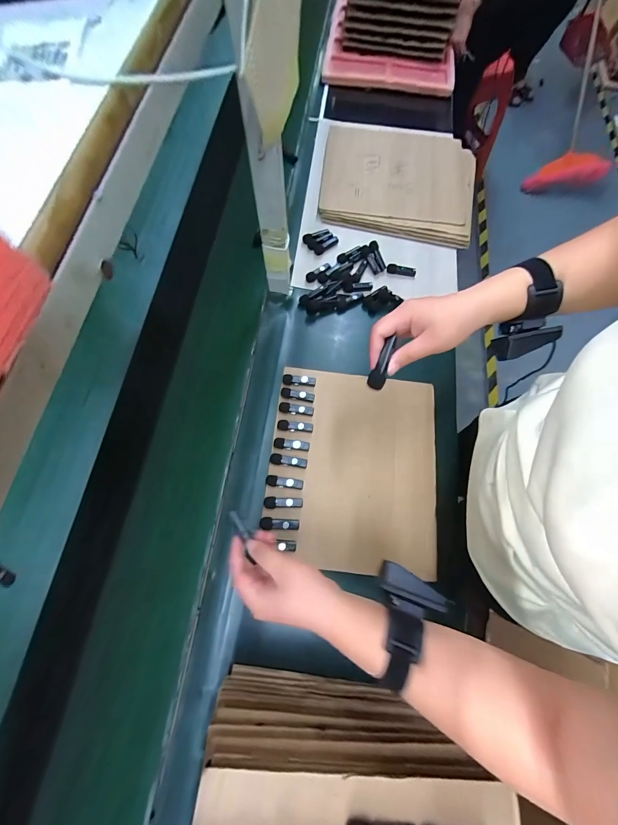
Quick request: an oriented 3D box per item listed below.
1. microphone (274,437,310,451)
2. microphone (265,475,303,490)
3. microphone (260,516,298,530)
[{"bbox_3d":[-0.031,0.057,0.563,0.064,0.010,0.019,6,72,0],"label":"microphone"},{"bbox_3d":[-0.042,0.120,0.542,0.064,0.010,0.018,9,72,0],"label":"microphone"},{"bbox_3d":[-0.049,0.185,0.522,0.064,0.007,0.019,6,72,-1],"label":"microphone"}]

